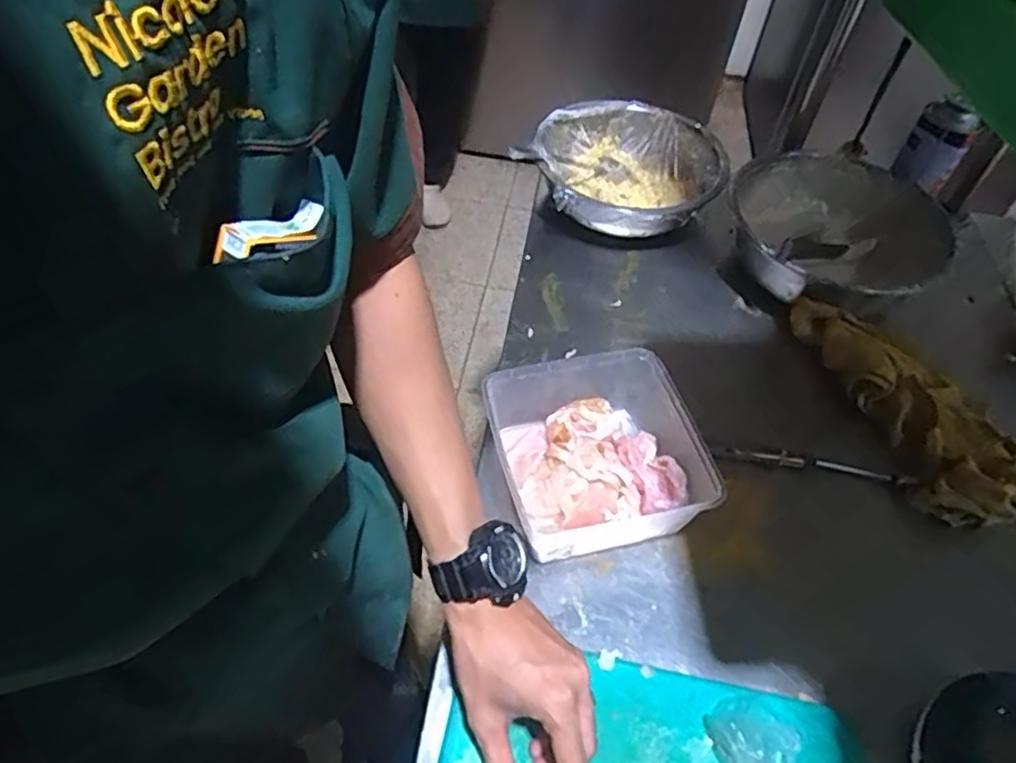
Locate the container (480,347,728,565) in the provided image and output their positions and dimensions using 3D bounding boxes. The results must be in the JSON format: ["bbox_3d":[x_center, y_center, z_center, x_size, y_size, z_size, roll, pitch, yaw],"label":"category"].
[{"bbox_3d":[0.073,0.060,0.591,0.169,0.073,0.166,-8,52,-10],"label":"container"}]

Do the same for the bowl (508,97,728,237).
[{"bbox_3d":[0.149,-0.271,0.865,0.236,0.078,0.236,2,51,-2],"label":"bowl"}]

